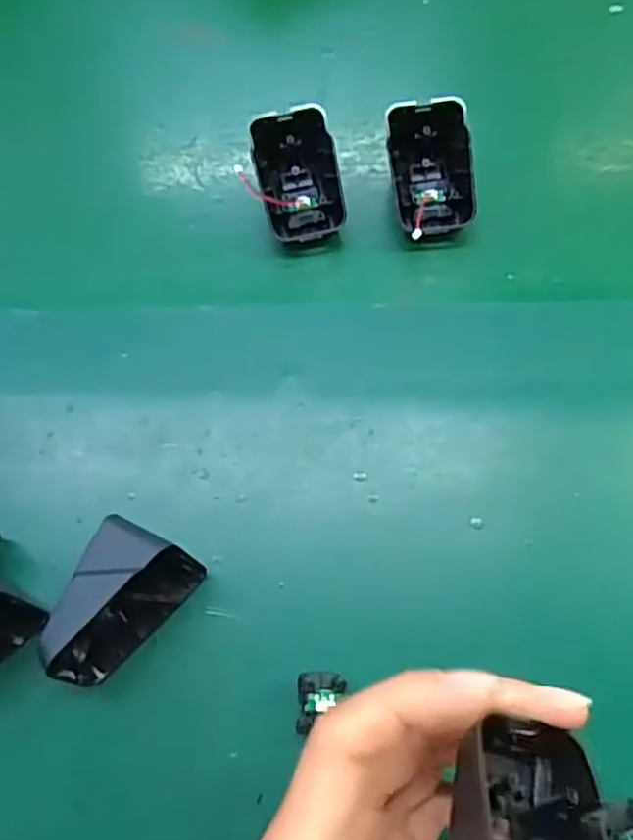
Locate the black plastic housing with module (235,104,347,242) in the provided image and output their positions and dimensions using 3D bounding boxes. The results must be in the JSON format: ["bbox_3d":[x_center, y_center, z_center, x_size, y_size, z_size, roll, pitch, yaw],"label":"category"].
[{"bbox_3d":[-0.014,-0.135,0.372,0.049,0.024,0.070,-11,97,-11],"label":"black plastic housing with module"}]

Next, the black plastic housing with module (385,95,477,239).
[{"bbox_3d":[0.062,-0.140,0.373,0.048,0.025,0.074,-6,97,-5],"label":"black plastic housing with module"}]

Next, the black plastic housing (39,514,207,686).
[{"bbox_3d":[-0.090,0.073,0.285,0.053,0.044,0.072,39,73,18],"label":"black plastic housing"}]

